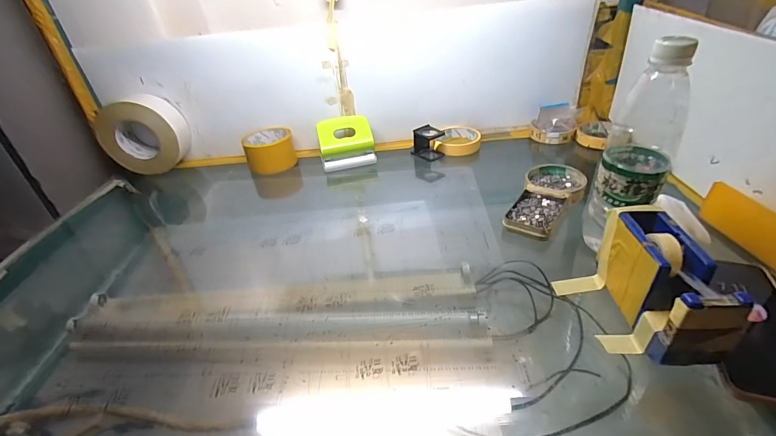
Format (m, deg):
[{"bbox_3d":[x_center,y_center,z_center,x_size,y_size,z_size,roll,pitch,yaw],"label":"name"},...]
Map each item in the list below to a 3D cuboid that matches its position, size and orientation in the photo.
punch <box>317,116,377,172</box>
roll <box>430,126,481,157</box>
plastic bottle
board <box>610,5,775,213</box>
[{"bbox_3d":[-0.078,-0.139,0.700,0.101,0.084,0.047,-14,34,-11],"label":"punch"},{"bbox_3d":[0.132,-0.151,0.729,0.091,0.030,0.091,2,34,13],"label":"roll"},{"bbox_3d":[0.257,-0.069,0.389,0.063,0.211,0.066,22,43,36],"label":"plastic bottle"},{"bbox_3d":[0.419,-0.156,0.508,0.014,0.183,0.404,-5,33,2],"label":"board"}]

